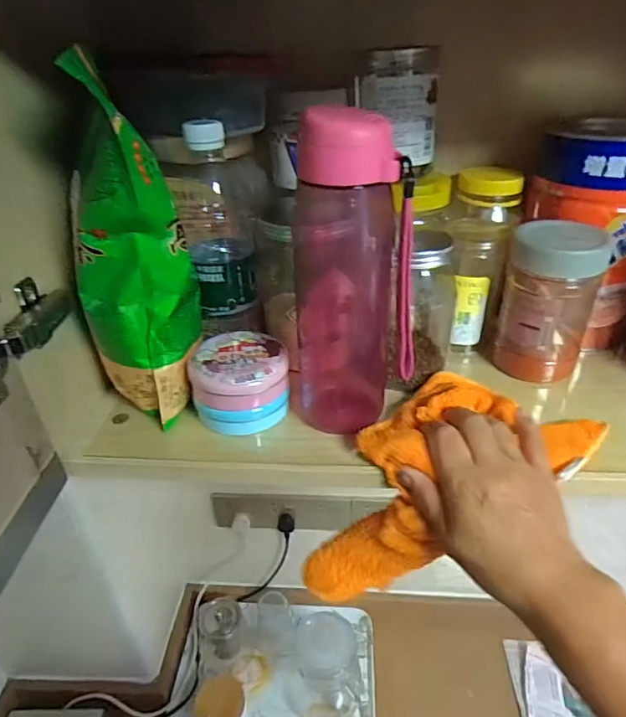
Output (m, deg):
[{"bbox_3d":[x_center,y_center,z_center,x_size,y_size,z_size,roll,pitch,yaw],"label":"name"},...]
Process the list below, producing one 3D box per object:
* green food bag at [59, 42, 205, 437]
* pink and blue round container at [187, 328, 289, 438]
[{"bbox_3d":[-0.141,-0.071,0.366,0.076,0.251,0.064,6,34,14],"label":"green food bag"},{"bbox_3d":[-0.063,0.022,0.426,0.080,0.065,0.068,-10,34,-11],"label":"pink and blue round container"}]

